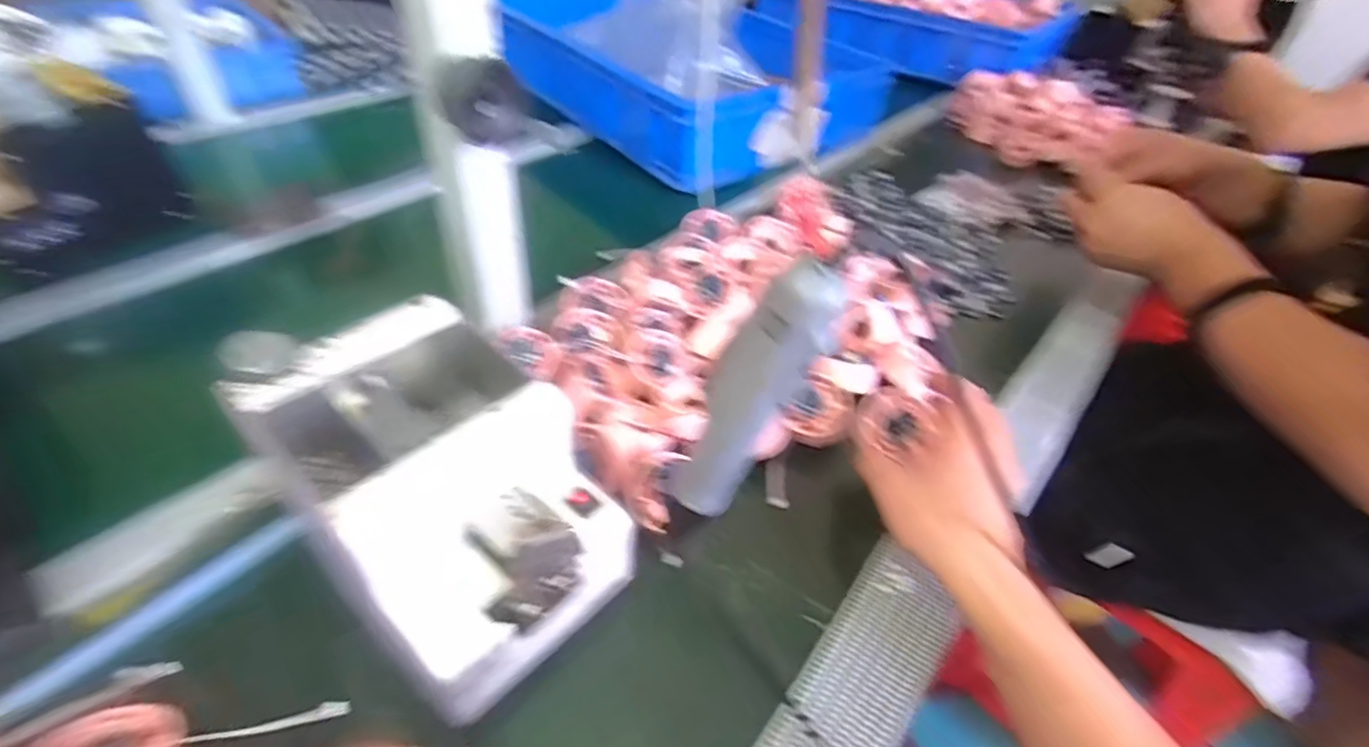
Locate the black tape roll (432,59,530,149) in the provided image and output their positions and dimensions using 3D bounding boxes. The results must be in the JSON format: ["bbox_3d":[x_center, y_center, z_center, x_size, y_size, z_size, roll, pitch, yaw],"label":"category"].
[{"bbox_3d":[-0.130,-0.178,0.402,0.058,0.053,0.014,-15,47,-22],"label":"black tape roll"}]

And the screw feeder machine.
[{"bbox_3d":[-0.131,0.063,0.338,0.185,0.112,0.129,36,50,29],"label":"screw feeder machine"}]

